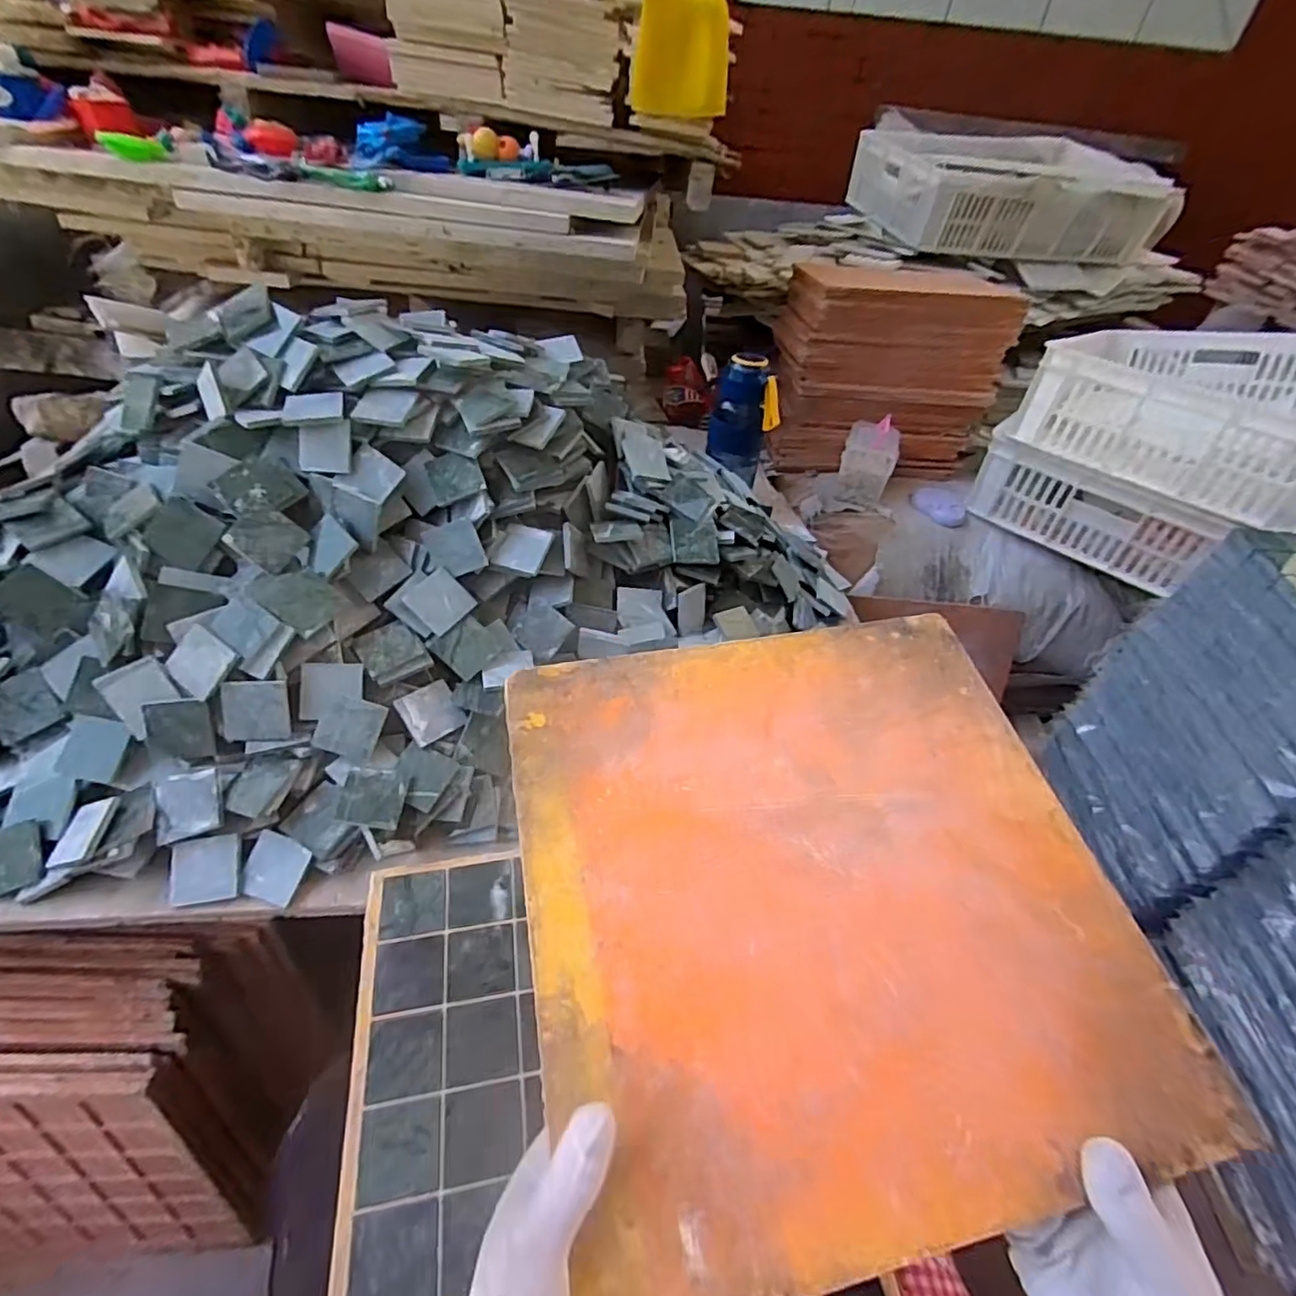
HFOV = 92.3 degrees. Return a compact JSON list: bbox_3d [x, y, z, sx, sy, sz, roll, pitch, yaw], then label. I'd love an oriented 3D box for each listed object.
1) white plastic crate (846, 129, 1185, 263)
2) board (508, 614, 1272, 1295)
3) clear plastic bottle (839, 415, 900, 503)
[{"bbox_3d":[0.845,-1.046,1.471,0.634,0.205,0.415,-2,44,-8],"label":"white plastic crate"},{"bbox_3d":[0.098,0.124,0.353,0.322,0.009,0.317,-8,55,-10],"label":"board"},{"bbox_3d":[0.388,-0.328,1.106,0.092,0.135,0.081,16,45,11],"label":"clear plastic bottle"}]

